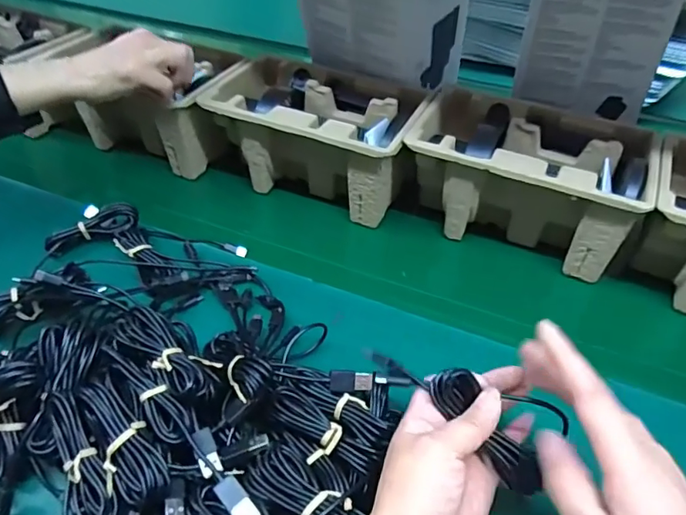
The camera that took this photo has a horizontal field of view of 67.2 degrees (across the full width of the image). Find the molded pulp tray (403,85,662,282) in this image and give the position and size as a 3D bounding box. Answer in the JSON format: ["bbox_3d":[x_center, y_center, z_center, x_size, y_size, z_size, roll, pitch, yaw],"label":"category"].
[{"bbox_3d":[0.185,-0.078,0.535,0.225,0.108,0.149,19,43,20],"label":"molded pulp tray"}]

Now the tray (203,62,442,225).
[{"bbox_3d":[-0.029,-0.137,0.595,0.229,0.111,0.142,16,42,18],"label":"tray"}]

